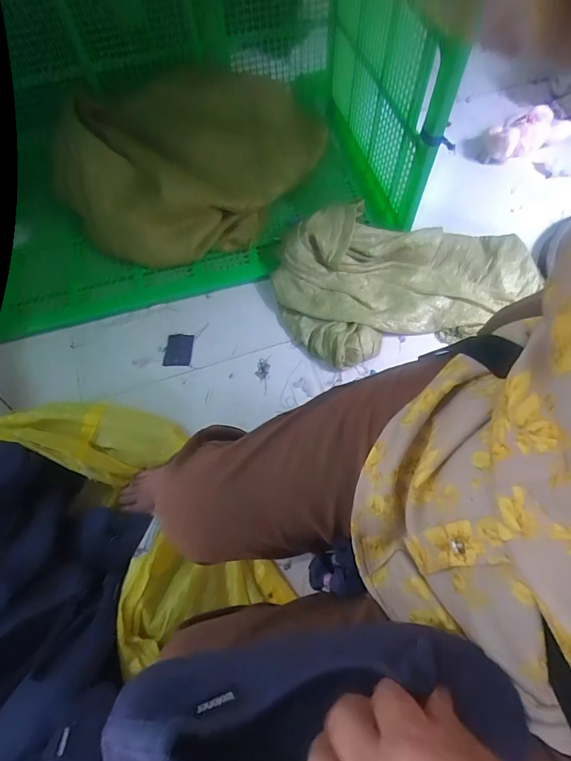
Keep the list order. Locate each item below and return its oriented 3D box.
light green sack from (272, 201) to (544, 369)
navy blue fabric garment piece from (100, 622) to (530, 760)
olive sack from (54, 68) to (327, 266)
[{"bbox_3d":[0.273,-0.225,0.927,0.570,0.131,0.328,-6,66,-1],"label":"light green sack"},{"bbox_3d":[0.024,0.210,0.259,0.247,0.075,0.089,-4,65,-11],"label":"navy blue fabric garment piece"},{"bbox_3d":[-0.228,-0.482,0.970,0.614,0.199,0.363,1,66,3],"label":"olive sack"}]

